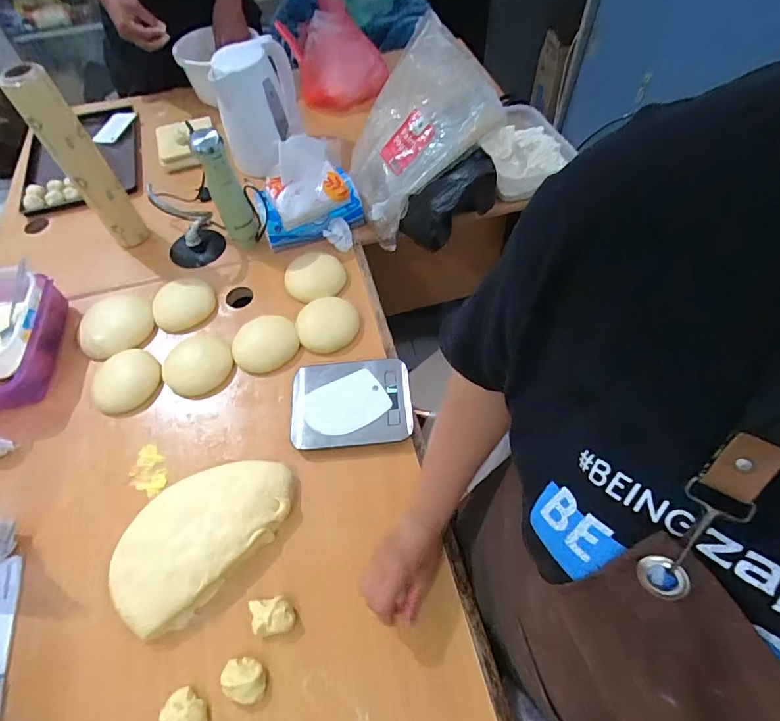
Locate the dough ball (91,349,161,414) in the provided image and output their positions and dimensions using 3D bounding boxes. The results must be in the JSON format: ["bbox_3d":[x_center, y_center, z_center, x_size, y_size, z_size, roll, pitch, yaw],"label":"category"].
[{"bbox_3d":[-0.411,0.033,0.691,0.086,0.036,0.106,33,65,21],"label":"dough ball"}]

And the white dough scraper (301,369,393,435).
[{"bbox_3d":[-0.064,0.063,0.641,0.116,0.004,0.081,-26,65,-12],"label":"white dough scraper"}]

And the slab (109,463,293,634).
[{"bbox_3d":[-0.239,0.213,0.566,0.140,0.042,0.239,38,67,24],"label":"slab"}]

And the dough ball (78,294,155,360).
[{"bbox_3d":[-0.461,-0.060,0.744,0.122,0.043,0.090,-38,63,-19],"label":"dough ball"}]

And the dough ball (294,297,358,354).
[{"bbox_3d":[-0.102,-0.062,0.729,0.096,0.037,0.088,-2,57,2],"label":"dough ball"}]

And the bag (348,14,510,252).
[{"bbox_3d":[0.037,-0.404,0.804,0.329,0.053,0.221,-46,66,23],"label":"bag"}]

